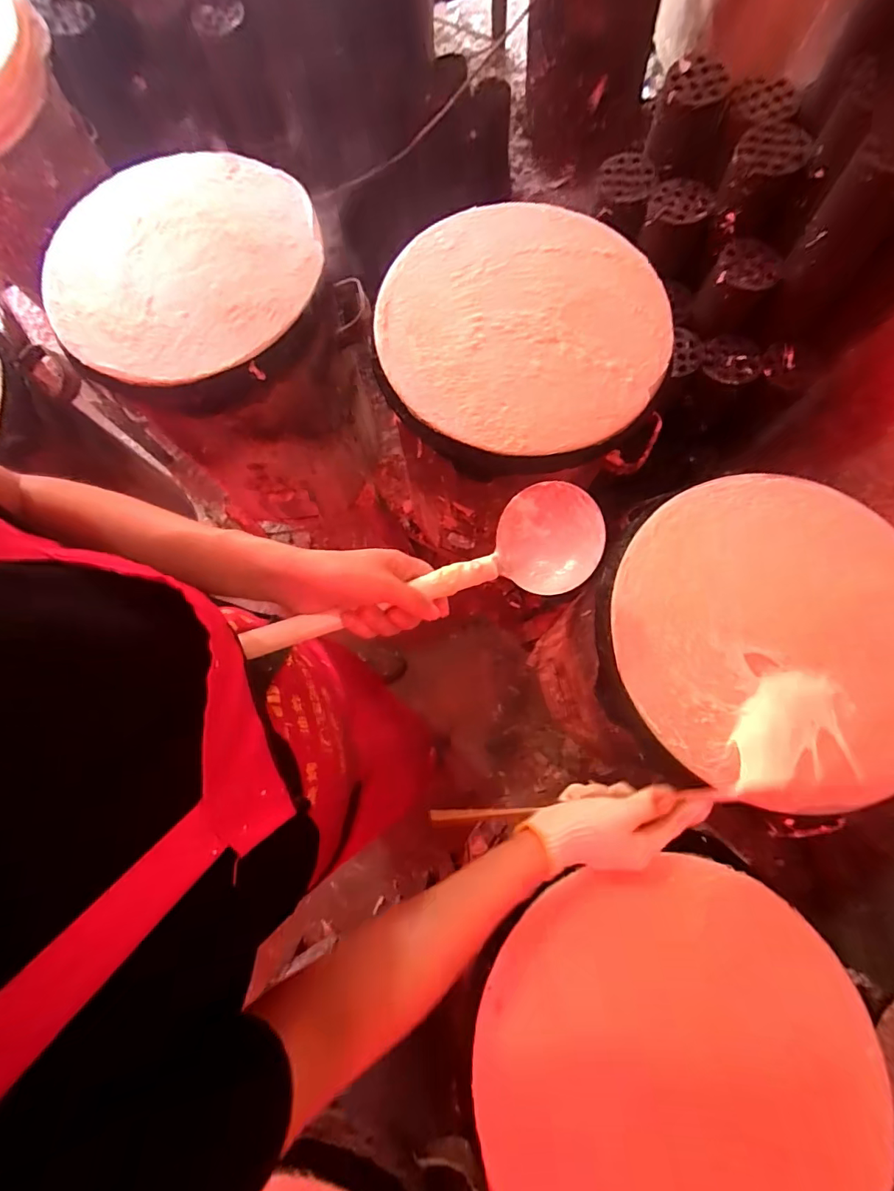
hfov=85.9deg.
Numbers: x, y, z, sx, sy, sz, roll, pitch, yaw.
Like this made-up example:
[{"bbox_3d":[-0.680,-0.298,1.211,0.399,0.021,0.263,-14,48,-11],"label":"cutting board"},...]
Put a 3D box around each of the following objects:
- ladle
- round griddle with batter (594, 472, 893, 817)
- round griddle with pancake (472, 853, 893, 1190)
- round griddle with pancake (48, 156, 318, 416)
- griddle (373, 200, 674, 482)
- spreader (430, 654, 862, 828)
[{"bbox_3d":[-0.014,-0.015,0.392,0.295,0.054,0.091,-19,79,-13],"label":"ladle"},{"bbox_3d":[0.358,0.036,0.526,0.358,0.044,0.357,-1,73,2],"label":"round griddle with batter"},{"bbox_3d":[0.213,0.450,0.449,0.357,0.053,0.342,0,79,1],"label":"round griddle with pancake"},{"bbox_3d":[-0.351,-0.437,0.651,0.350,0.053,0.372,0,79,1],"label":"round griddle with pancake"},{"bbox_3d":[0.098,-0.343,0.623,0.369,0.034,0.369,0,79,1],"label":"griddle"},{"bbox_3d":[0.203,0.164,0.475,0.440,0.048,0.121,-14,79,-6],"label":"spreader"}]

